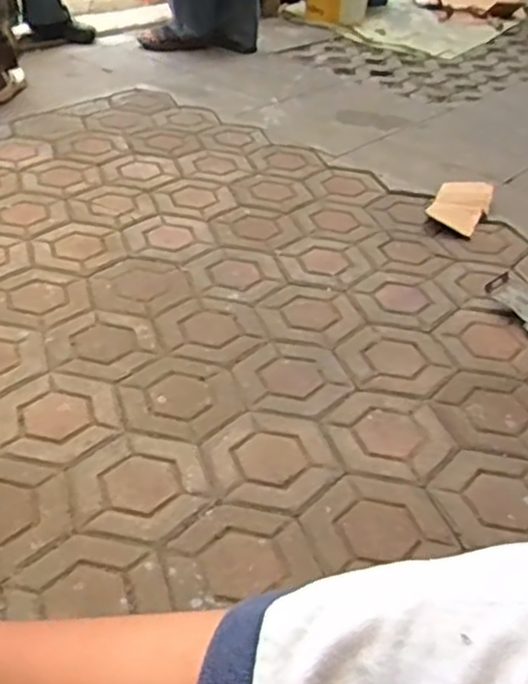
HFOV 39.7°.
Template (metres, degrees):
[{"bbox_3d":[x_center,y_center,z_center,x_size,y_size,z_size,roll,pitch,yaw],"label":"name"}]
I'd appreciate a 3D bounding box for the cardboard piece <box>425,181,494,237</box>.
[{"bbox_3d":[0.477,-0.334,1.794,0.137,0.045,0.210,21,40,21],"label":"cardboard piece"}]

